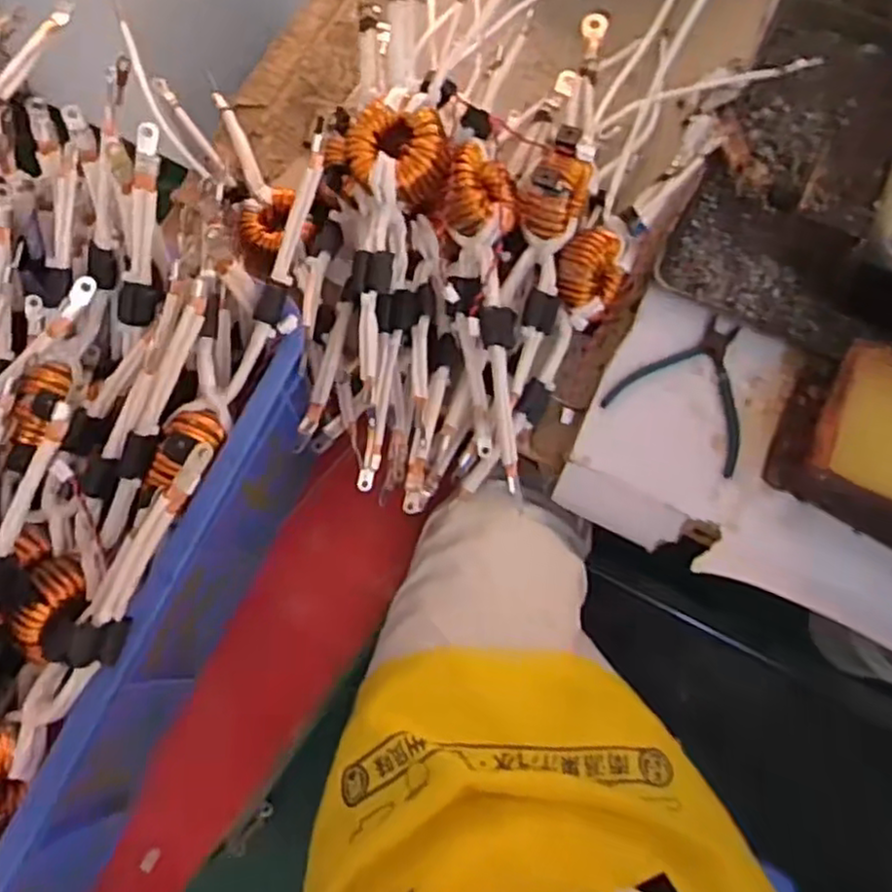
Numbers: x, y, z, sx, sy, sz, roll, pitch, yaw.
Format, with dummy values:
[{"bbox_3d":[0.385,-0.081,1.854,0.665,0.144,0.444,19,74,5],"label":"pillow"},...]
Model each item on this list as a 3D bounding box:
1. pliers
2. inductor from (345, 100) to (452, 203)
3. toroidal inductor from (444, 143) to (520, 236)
[{"bbox_3d":[0.229,-0.058,0.631,0.125,0.016,0.131,32,76,9],"label":"pliers"},{"bbox_3d":[-0.038,-0.228,0.541,0.081,0.040,0.067,16,91,14],"label":"inductor"},{"bbox_3d":[0.029,-0.207,0.573,0.076,0.032,0.067,26,62,-39],"label":"toroidal inductor"}]

